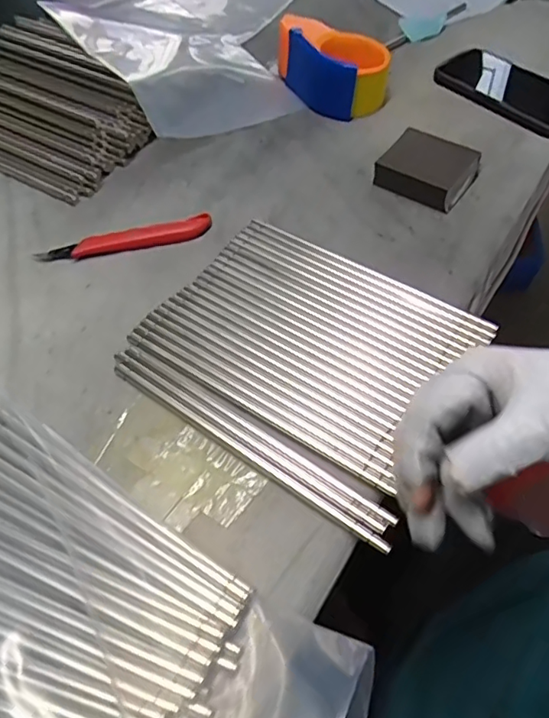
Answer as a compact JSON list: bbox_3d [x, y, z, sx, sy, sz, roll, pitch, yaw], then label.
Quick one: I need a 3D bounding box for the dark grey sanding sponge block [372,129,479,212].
[{"bbox_3d":[0.148,-0.183,0.515,0.080,0.026,0.071,28,60,20],"label":"dark grey sanding sponge block"}]

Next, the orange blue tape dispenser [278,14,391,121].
[{"bbox_3d":[0.065,-0.328,0.599,0.077,0.061,0.131,-30,59,-18],"label":"orange blue tape dispenser"}]

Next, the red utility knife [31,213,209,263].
[{"bbox_3d":[-0.133,-0.108,0.482,0.153,0.007,0.024,-12,55,-7],"label":"red utility knife"}]

